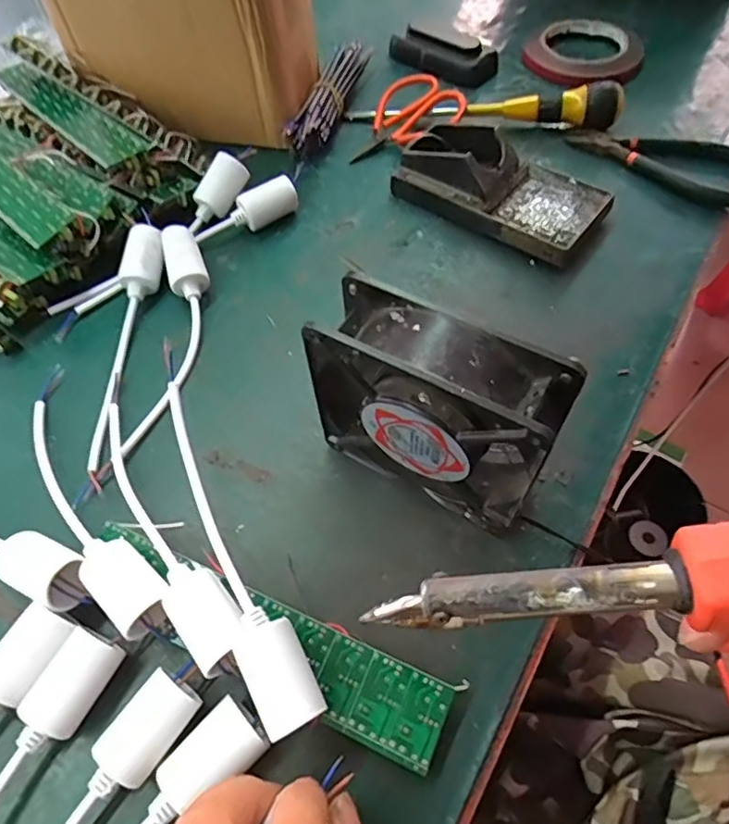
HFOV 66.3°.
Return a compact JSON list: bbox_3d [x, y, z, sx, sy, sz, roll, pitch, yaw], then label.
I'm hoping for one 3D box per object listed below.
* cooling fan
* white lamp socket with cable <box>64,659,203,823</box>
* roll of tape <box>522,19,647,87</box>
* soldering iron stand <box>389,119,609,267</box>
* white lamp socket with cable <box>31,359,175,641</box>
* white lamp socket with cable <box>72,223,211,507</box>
[{"bbox_3d":[0.032,0.005,0.288,0.120,0.120,0.046,27,64,18],"label":"cooling fan"},{"bbox_3d":[-0.142,0.203,0.231,0.026,0.029,0.207,29,64,19],"label":"white lamp socket with cable"},{"bbox_3d":[0.213,-0.348,0.537,0.108,0.018,0.114,-1,59,2],"label":"roll of tape"},{"bbox_3d":[0.106,-0.180,0.436,0.153,0.046,0.078,34,66,21],"label":"soldering iron stand"},{"bbox_3d":[-0.163,0.044,0.323,0.033,0.034,0.203,-33,63,-17],"label":"white lamp socket with cable"},{"bbox_3d":[-0.138,-0.040,0.372,0.040,0.034,0.205,3,59,5],"label":"white lamp socket with cable"}]

